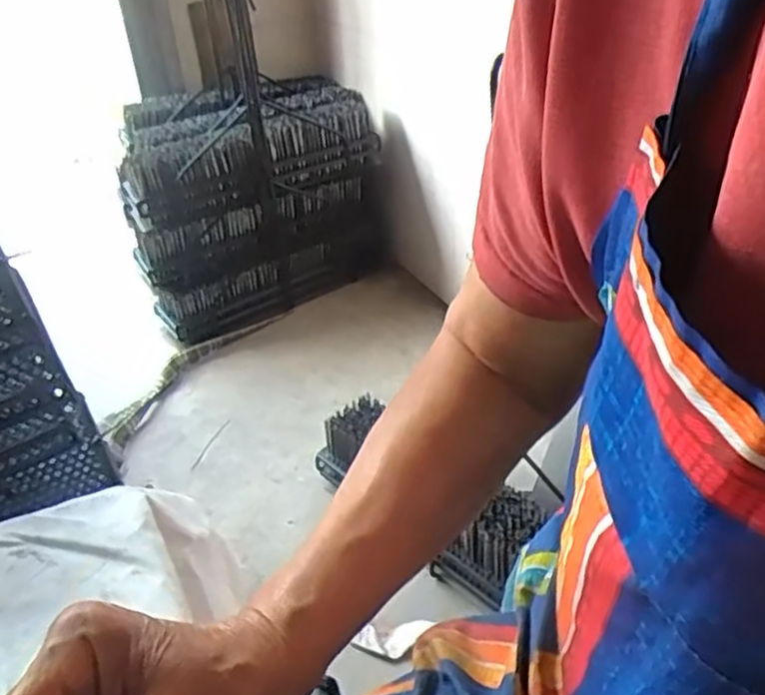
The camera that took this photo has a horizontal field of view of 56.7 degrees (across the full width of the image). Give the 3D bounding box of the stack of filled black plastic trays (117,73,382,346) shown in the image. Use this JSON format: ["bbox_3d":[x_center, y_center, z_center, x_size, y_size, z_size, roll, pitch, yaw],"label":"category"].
[{"bbox_3d":[-0.362,-0.406,1.900,0.669,0.446,0.456,-22,38,-25],"label":"stack of filled black plastic trays"}]

